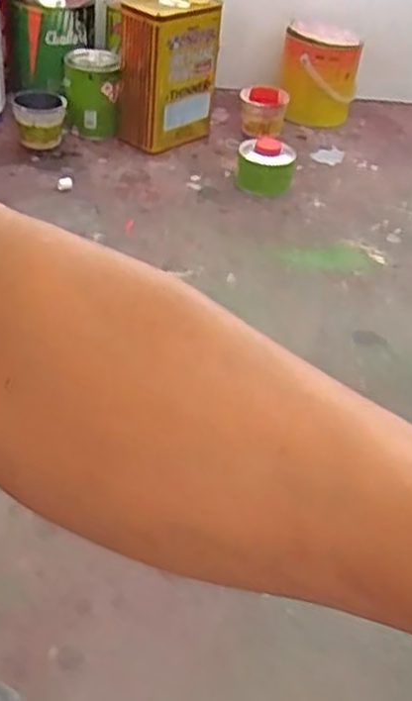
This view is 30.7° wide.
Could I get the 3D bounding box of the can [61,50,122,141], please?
[{"bbox_3d":[-0.212,-0.476,1.396,0.100,0.141,0.100,-2,40,-10],"label":"can"}]

